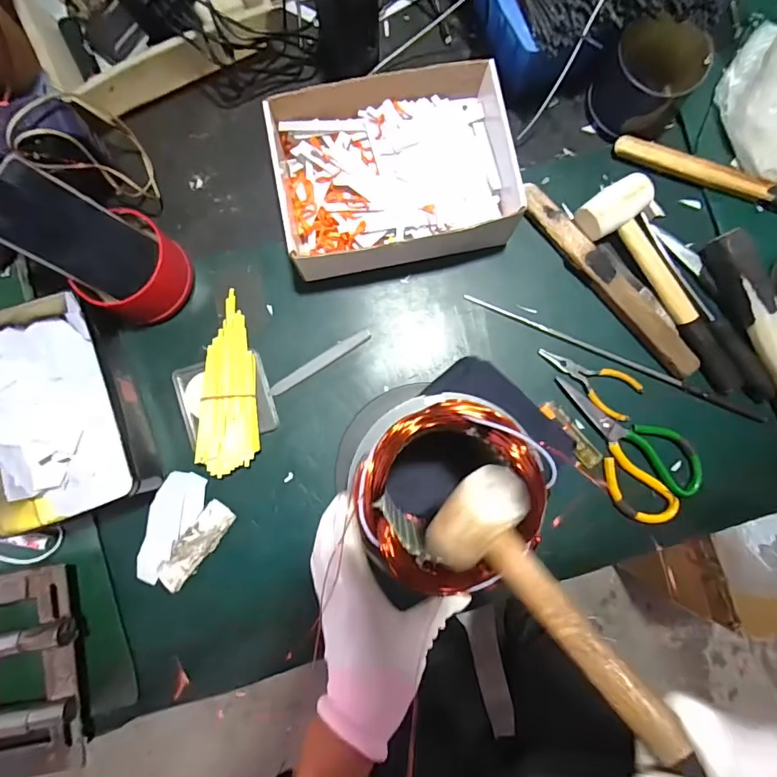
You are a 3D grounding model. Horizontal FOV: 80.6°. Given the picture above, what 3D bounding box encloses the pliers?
[{"bbox_3d":[0.222,-0.011,0.510,0.117,0.010,0.047,30,86,1],"label":"pliers"}]

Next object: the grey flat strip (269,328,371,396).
[{"bbox_3d":[-0.077,-0.031,0.519,0.126,0.008,0.017,-32,88,-3],"label":"grey flat strip"}]

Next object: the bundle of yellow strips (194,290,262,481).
[{"bbox_3d":[-0.176,-0.005,0.503,0.062,0.027,0.191,-2,86,-1],"label":"bundle of yellow strips"}]

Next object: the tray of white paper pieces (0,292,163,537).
[{"bbox_3d":[-0.346,0.021,0.473,0.149,0.063,0.221,-20,87,-2],"label":"tray of white paper pieces"}]

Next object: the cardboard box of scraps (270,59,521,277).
[{"bbox_3d":[0.010,-0.232,0.502,0.256,0.073,0.190,-10,87,-2],"label":"cardboard box of scraps"}]

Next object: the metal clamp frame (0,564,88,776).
[{"bbox_3d":[-0.376,0.287,0.458,0.139,0.051,0.192,-10,87,-2],"label":"metal clamp frame"}]

